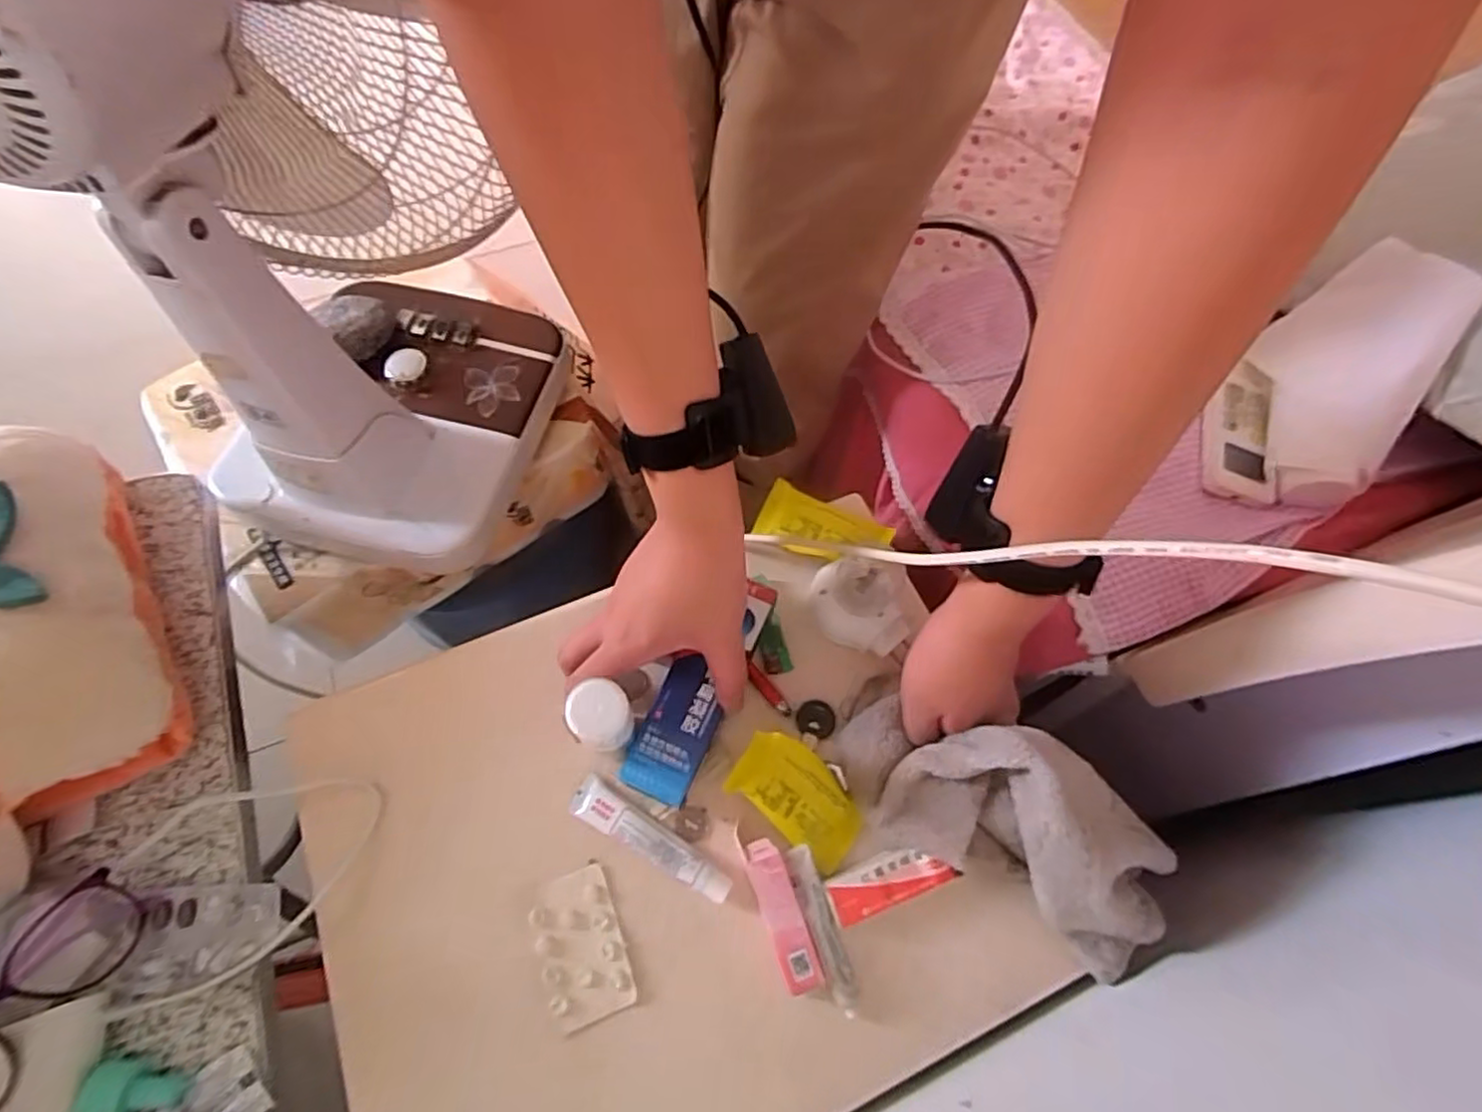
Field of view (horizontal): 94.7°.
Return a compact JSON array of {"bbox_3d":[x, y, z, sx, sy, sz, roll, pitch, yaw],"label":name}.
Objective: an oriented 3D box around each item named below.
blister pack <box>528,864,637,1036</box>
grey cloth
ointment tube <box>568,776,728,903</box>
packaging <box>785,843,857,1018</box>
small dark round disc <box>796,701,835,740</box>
[{"bbox_3d":[-0.101,0.244,0.426,0.050,0.004,0.082,-18,66,-11],"label":"blister pack"},{"bbox_3d":[0.153,0.154,0.415,0.202,0.099,0.091,23,65,19],"label":"grey cloth"},{"bbox_3d":[-0.059,0.183,0.445,0.116,0.014,0.026,28,67,11],"label":"ointment tube"},{"bbox_3d":[0.050,0.230,0.422,0.019,0.009,0.095,-16,66,-9],"label":"packaging"},{"bbox_3d":[0.053,0.116,0.486,0.026,0.004,0.027,1,64,-2],"label":"small dark round disc"}]

